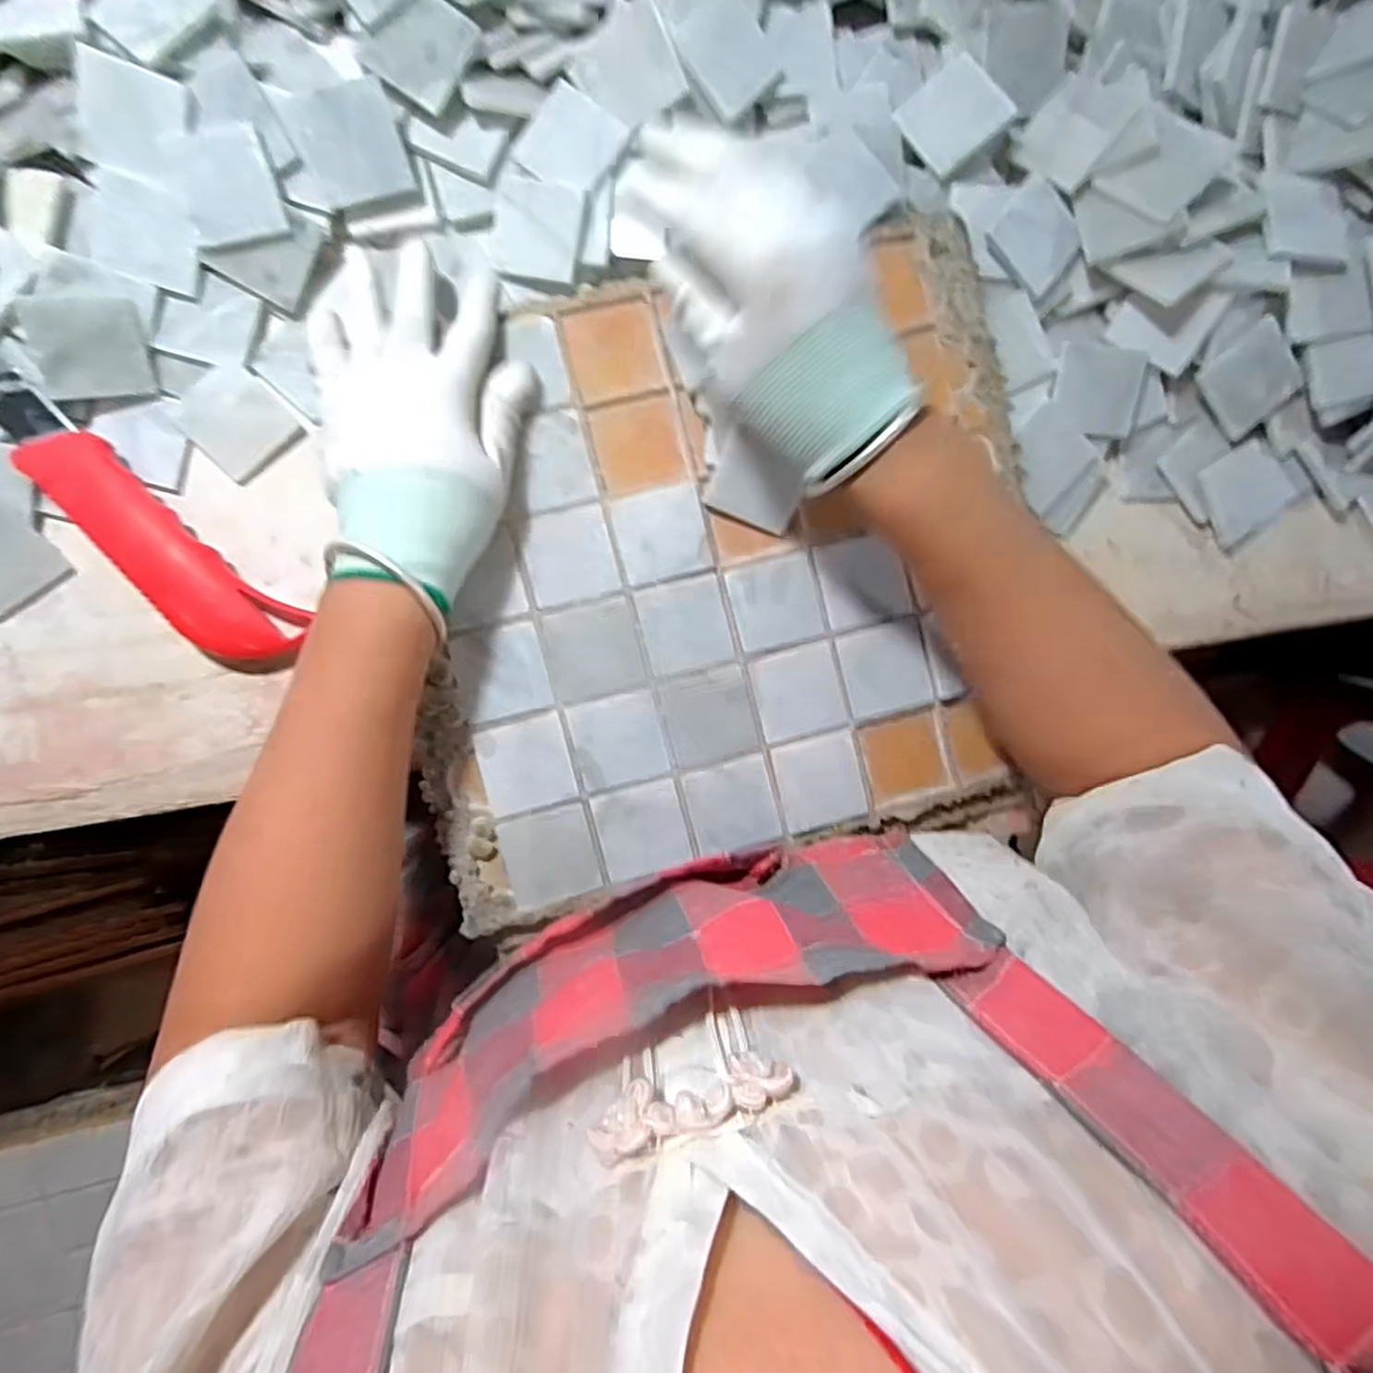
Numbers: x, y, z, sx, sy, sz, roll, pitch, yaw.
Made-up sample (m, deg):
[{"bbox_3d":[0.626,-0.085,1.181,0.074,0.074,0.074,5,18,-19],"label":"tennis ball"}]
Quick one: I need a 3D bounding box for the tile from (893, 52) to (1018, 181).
[{"bbox_3d":[0.149,-0.317,0.401,0.047,0.007,0.050,-35,81,22],"label":"tile"}]

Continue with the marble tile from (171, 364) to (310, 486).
[{"bbox_3d":[-0.246,-0.146,0.396,0.049,0.011,0.051,-42,95,-2],"label":"marble tile"}]

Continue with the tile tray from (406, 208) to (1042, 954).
[{"bbox_3d":[0.019,-0.057,0.401,0.325,0.024,0.324,-8,93,-5],"label":"tile tray"}]

